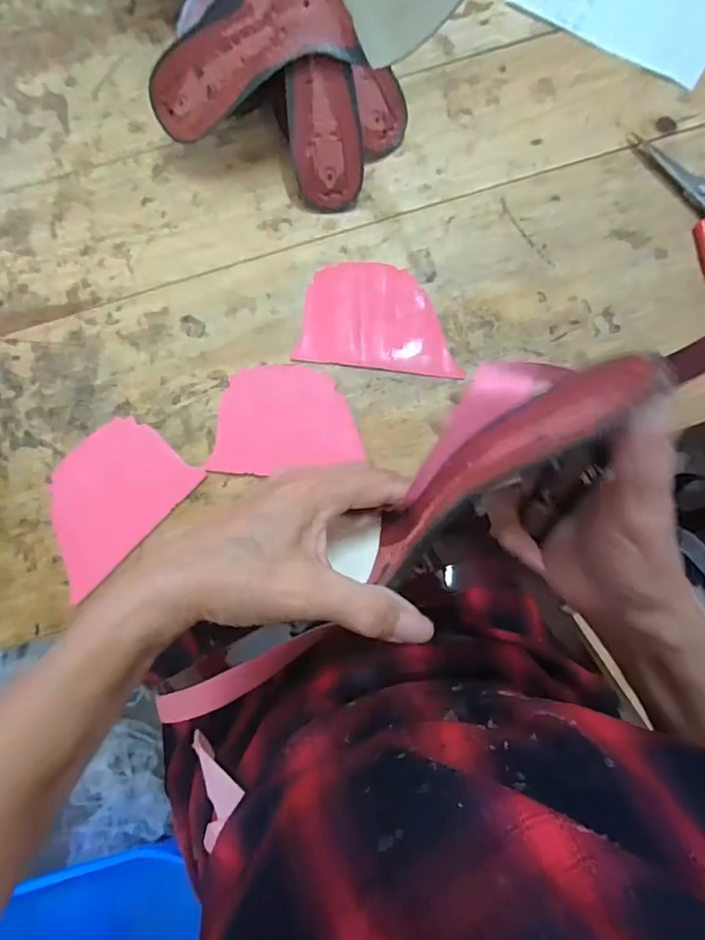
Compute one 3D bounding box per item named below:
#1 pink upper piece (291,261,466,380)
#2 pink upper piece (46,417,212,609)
[{"bbox_3d":[0.024,-0.124,0.398,0.125,0.005,0.086,6,84,0],"label":"pink upper piece"},{"bbox_3d":[-0.191,0.023,0.377,0.088,0.009,0.122,43,86,4],"label":"pink upper piece"}]

